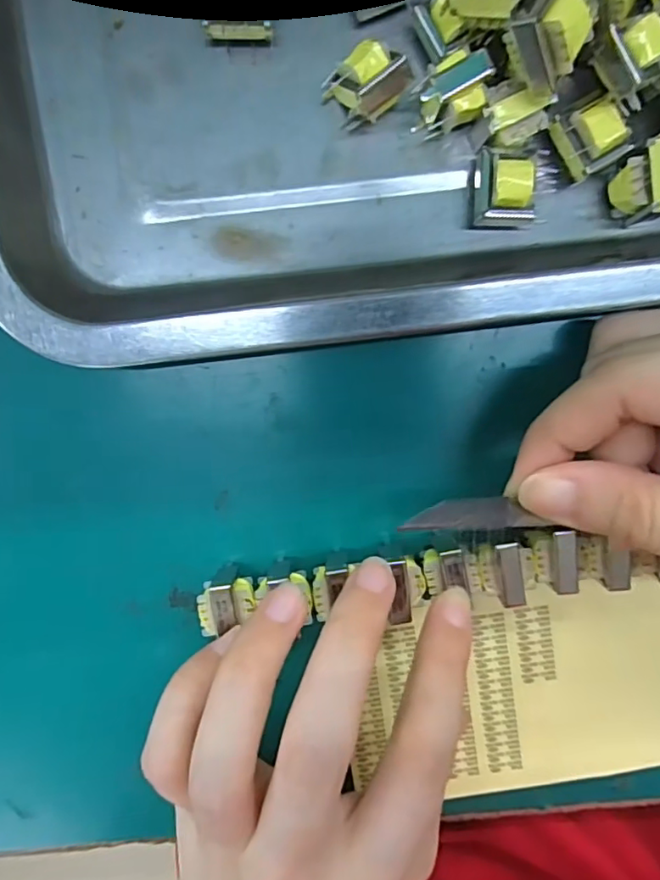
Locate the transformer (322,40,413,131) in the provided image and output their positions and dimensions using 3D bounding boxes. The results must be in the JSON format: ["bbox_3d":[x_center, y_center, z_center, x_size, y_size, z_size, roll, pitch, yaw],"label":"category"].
[{"bbox_3d":[0.011,-0.102,0.158,0.019,0.019,0.017,-39,98,3],"label":"transformer"}]

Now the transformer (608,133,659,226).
[{"bbox_3d":[0.093,-0.074,0.162,0.019,0.014,0.019,-22,89,30],"label":"transformer"}]

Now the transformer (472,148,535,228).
[{"bbox_3d":[0.050,-0.073,0.164,0.017,0.017,0.020,0,98,-3],"label":"transformer"}]

